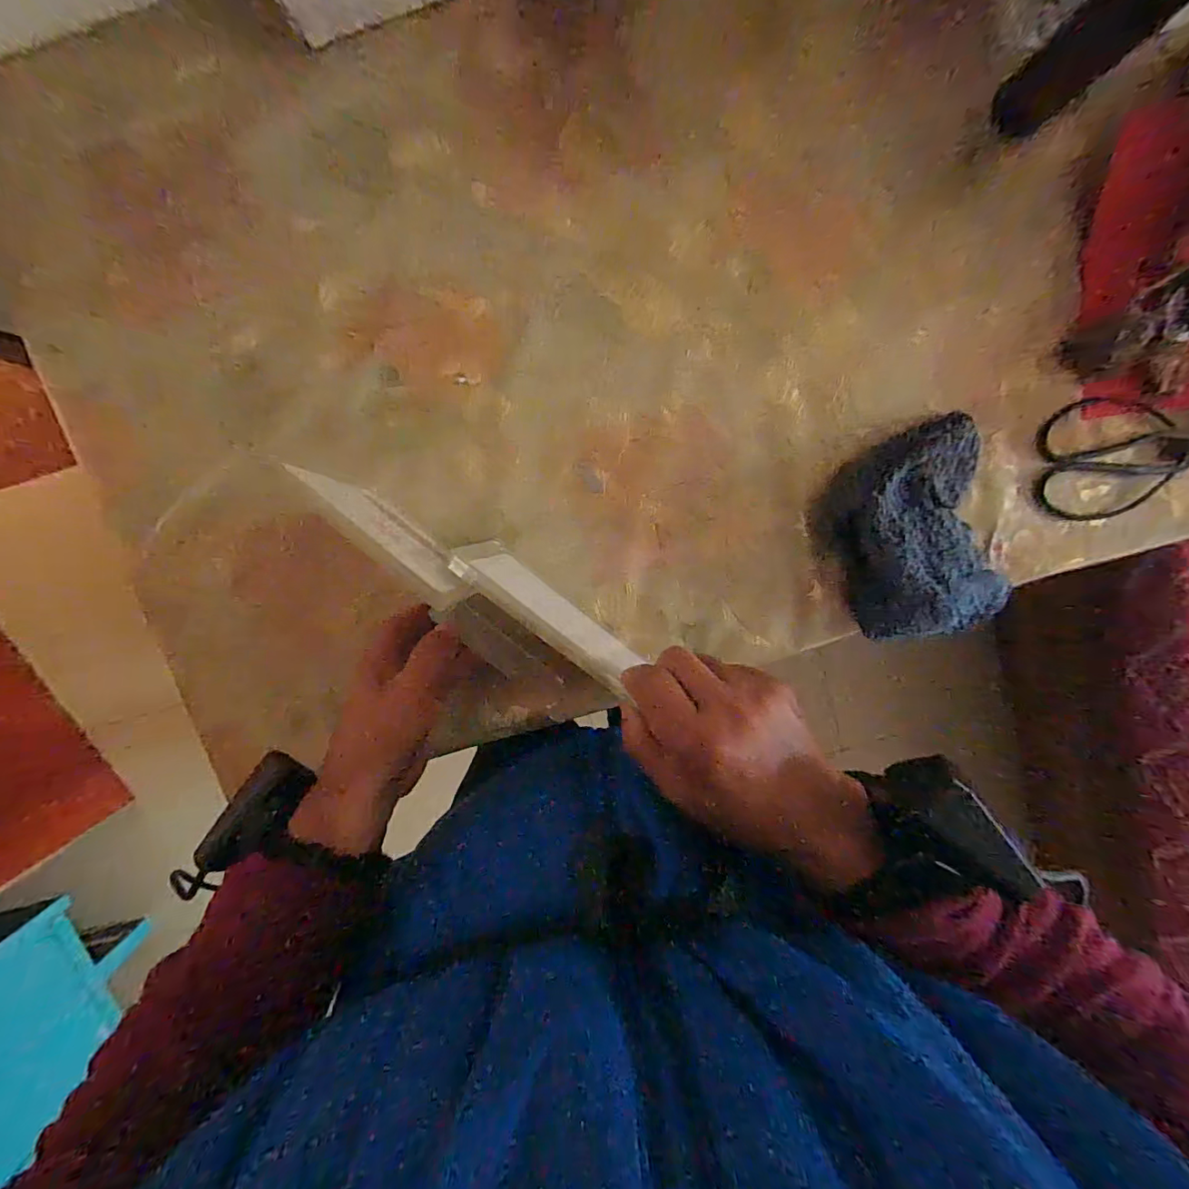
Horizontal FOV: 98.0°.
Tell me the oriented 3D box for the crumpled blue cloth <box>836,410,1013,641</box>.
[{"bbox_3d":[0.254,-0.053,0.402,0.112,0.059,0.150,-21,99,3],"label":"crumpled blue cloth"}]

